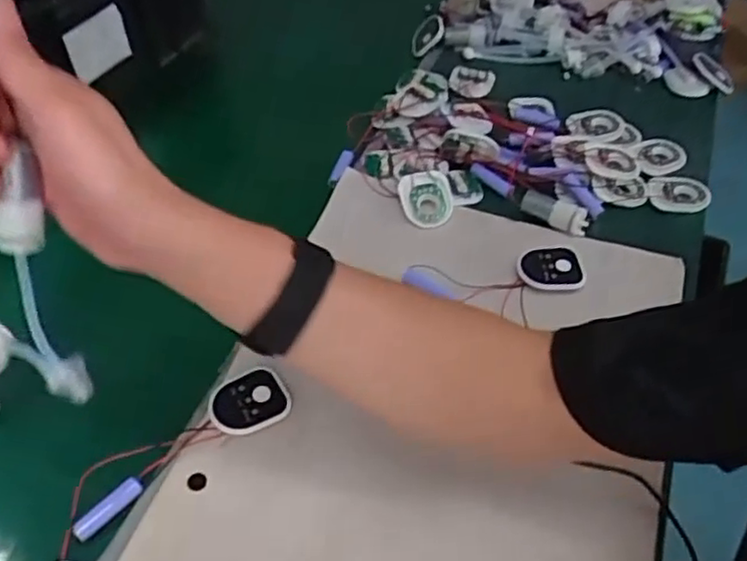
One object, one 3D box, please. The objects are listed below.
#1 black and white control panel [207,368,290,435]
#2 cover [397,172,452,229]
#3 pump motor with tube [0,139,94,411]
[{"bbox_3d":[-0.094,0.089,0.514,0.057,0.010,0.047,-19,57,-12],"label":"black and white control panel"},{"bbox_3d":[0.050,-0.076,0.652,0.048,0.010,0.056,-9,74,-8],"label":"cover"},{"bbox_3d":[-0.202,0.016,0.400,0.062,0.179,0.067,-5,41,-41],"label":"pump motor with tube"}]

